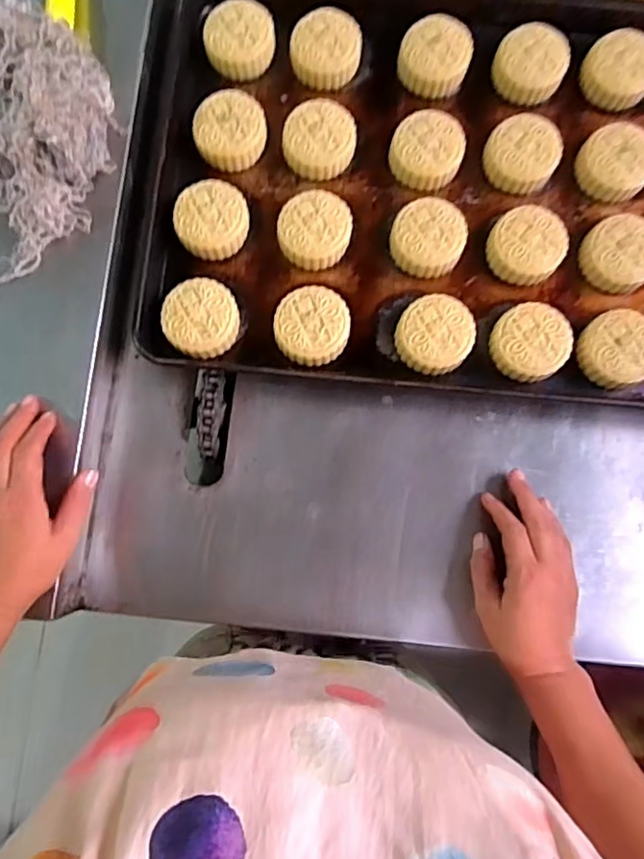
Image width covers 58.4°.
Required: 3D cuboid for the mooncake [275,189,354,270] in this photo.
[{"bbox_3d":[-0.007,-0.185,0.534,0.066,0.022,0.067,-1,78,-3],"label":"mooncake"}]

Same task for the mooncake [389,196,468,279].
[{"bbox_3d":[0.097,-0.177,0.534,0.066,0.031,0.067,1,78,-3],"label":"mooncake"}]

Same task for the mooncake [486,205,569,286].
[{"bbox_3d":[0.189,-0.169,0.531,0.065,0.032,0.068,1,78,-3],"label":"mooncake"}]

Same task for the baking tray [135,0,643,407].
[{"bbox_3d":[0.143,-0.225,0.540,0.582,0.041,0.374,6,77,-1],"label":"baking tray"}]

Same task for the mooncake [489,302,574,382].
[{"bbox_3d":[0.187,-0.078,0.519,0.066,0.029,0.068,1,78,-3],"label":"mooncake"}]

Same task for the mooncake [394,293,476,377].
[{"bbox_3d":[0.100,-0.084,0.520,0.066,0.032,0.068,1,78,-3],"label":"mooncake"}]

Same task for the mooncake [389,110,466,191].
[{"bbox_3d":[0.100,-0.264,0.547,0.067,0.029,0.068,1,78,-3],"label":"mooncake"}]

